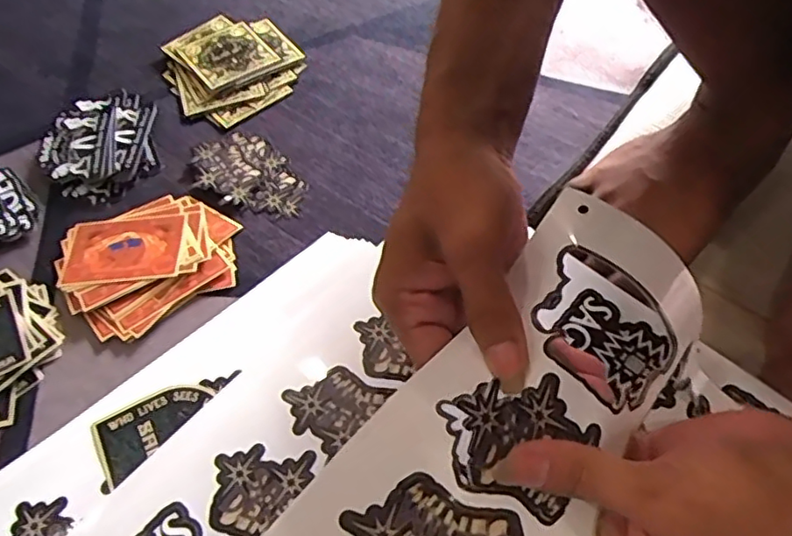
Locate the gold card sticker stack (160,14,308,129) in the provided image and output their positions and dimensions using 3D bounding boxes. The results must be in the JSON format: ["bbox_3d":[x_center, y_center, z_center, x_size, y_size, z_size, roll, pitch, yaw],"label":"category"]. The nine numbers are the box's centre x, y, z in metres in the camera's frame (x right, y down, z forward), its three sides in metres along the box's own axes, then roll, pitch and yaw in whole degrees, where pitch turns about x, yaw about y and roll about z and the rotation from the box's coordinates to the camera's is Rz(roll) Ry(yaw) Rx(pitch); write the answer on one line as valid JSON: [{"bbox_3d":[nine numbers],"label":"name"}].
[{"bbox_3d":[-0.142,-0.179,0.528,0.109,0.010,0.117,-31,61,-18],"label":"gold card sticker stack"}]

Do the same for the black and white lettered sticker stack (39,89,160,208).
[{"bbox_3d":[-0.230,-0.102,0.476,0.081,0.009,0.111,-9,57,-5],"label":"black and white lettered sticker stack"}]

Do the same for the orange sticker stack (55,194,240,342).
[{"bbox_3d":[-0.167,-0.006,0.413,0.113,0.009,0.092,-24,60,-15],"label":"orange sticker stack"}]

